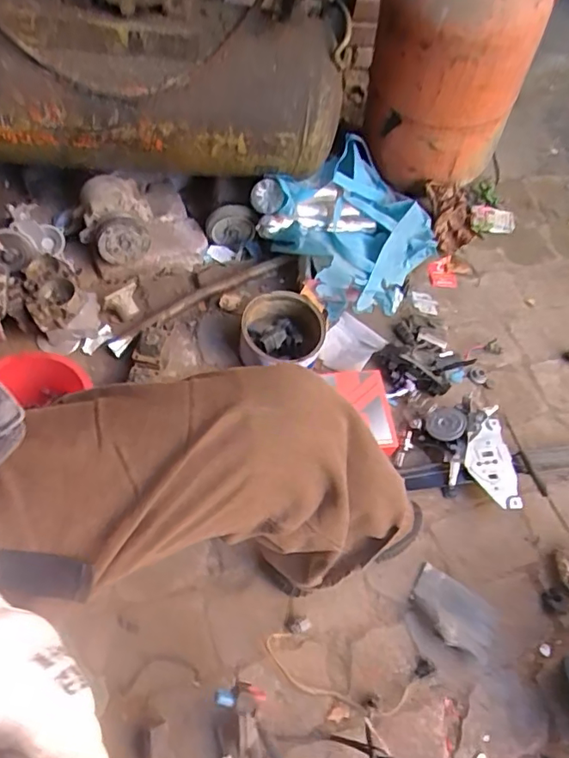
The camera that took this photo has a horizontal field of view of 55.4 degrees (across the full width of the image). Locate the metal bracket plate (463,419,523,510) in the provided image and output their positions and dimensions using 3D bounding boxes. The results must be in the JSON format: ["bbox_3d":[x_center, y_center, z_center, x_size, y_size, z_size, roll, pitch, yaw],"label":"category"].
[{"bbox_3d":[0.362,0.149,0.952,0.085,0.021,0.161,-2,62,-8],"label":"metal bracket plate"}]

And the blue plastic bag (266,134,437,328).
[{"bbox_3d":[0.154,-0.321,1.151,0.307,0.188,0.344,36,63,12],"label":"blue plastic bag"}]

